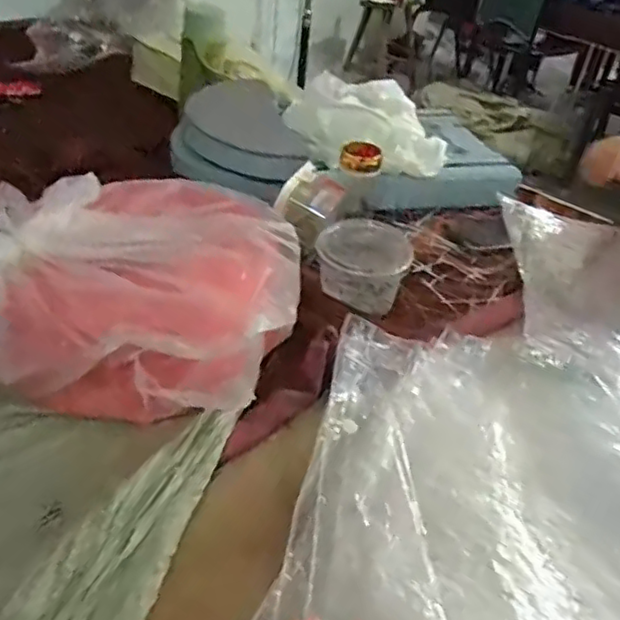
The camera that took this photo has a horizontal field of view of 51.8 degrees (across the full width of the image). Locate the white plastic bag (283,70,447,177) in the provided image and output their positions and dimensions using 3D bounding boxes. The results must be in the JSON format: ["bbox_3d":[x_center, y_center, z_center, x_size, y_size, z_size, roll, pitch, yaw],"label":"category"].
[{"bbox_3d":[0.092,-0.288,0.996,0.223,0.078,0.250,-5,38,-16],"label":"white plastic bag"}]

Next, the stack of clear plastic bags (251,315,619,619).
[{"bbox_3d":[0.152,0.181,0.501,0.334,0.041,0.402,11,46,11],"label":"stack of clear plastic bags"}]

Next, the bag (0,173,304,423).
[{"bbox_3d":[-0.181,-0.019,0.648,0.329,0.174,0.276,4,37,-4],"label":"bag"}]

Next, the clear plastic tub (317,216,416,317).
[{"bbox_3d":[0.066,-0.054,0.781,0.109,0.074,0.114,7,37,0],"label":"clear plastic tub"}]

